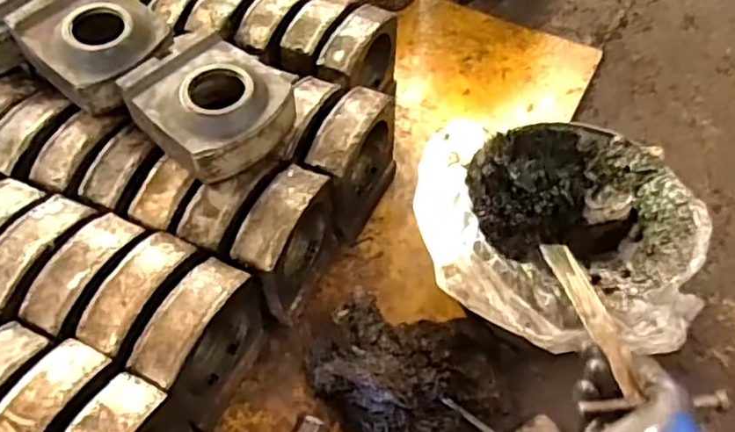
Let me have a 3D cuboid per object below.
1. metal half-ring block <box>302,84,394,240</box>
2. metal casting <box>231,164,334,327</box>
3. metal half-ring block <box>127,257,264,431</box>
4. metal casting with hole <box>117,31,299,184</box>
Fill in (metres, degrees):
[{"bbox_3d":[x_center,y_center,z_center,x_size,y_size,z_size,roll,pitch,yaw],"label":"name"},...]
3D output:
[{"bbox_3d":[-0.026,-0.070,0.938,0.078,0.200,0.175,24,57,14],"label":"metal half-ring block"},{"bbox_3d":[-0.110,0.036,0.849,0.071,0.170,0.170,18,57,12],"label":"metal casting"},{"bbox_3d":[-0.198,0.148,0.760,0.071,0.160,0.178,21,58,14],"label":"metal half-ring block"},{"bbox_3d":[-0.207,-0.148,0.831,0.204,0.085,0.167,38,63,23],"label":"metal casting with hole"}]

